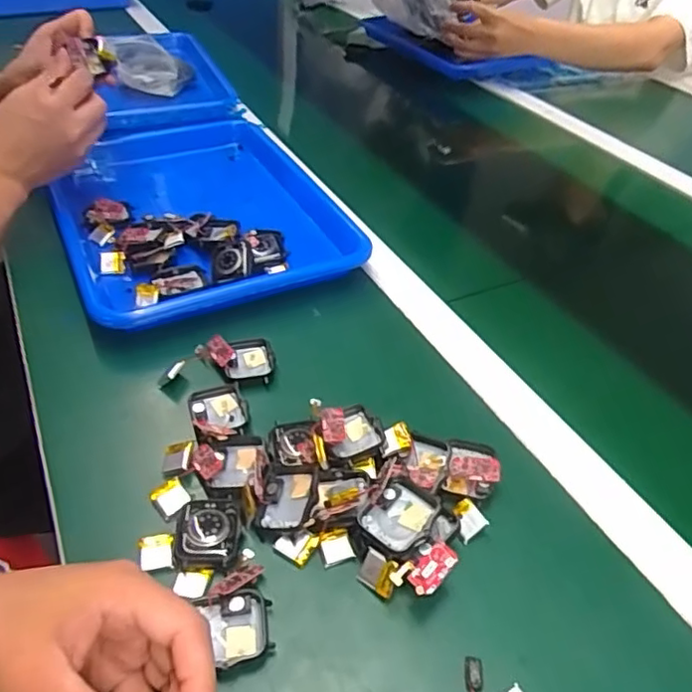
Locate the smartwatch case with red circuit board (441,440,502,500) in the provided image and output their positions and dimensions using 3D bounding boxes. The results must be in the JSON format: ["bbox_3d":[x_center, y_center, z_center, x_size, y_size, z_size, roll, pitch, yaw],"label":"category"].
[{"bbox_3d":[0.084,0.082,0.401,0.033,0.017,0.042,11,45,10],"label":"smartwatch case with red circuit board"}]

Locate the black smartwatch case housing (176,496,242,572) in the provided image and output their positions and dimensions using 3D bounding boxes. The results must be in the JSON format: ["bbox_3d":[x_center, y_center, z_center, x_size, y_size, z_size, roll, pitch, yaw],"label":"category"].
[{"bbox_3d":[-0.079,0.107,0.354,0.034,0.012,0.045,-2,42,-6],"label":"black smartwatch case housing"}]

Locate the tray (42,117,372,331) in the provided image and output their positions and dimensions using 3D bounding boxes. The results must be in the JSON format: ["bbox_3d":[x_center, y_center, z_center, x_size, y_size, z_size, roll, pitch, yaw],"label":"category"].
[{"bbox_3d":[-0.153,-0.138,0.632,0.266,0.057,0.338,-17,46,-22],"label":"tray"}]

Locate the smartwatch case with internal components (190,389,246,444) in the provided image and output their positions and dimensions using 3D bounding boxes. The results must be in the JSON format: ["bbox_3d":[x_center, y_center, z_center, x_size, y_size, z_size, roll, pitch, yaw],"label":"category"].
[{"bbox_3d":[-0.090,0.049,0.430,0.036,0.012,0.050,-12,44,-17],"label":"smartwatch case with internal components"}]

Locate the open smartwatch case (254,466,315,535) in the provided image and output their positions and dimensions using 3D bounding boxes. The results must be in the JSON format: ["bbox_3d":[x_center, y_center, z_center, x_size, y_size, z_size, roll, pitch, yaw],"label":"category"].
[{"bbox_3d":[-0.036,0.092,0.368,0.033,0.015,0.041,8,42,5],"label":"open smartwatch case"}]

